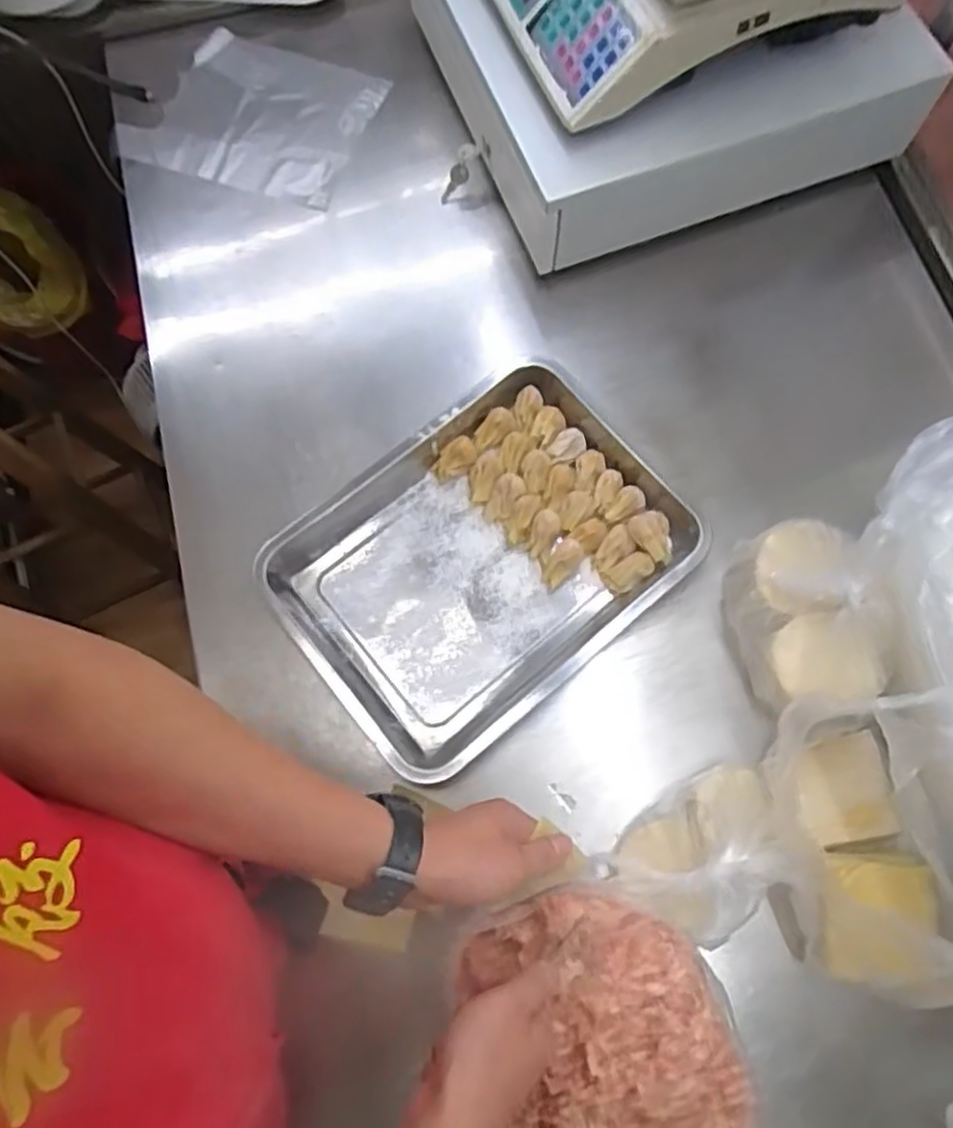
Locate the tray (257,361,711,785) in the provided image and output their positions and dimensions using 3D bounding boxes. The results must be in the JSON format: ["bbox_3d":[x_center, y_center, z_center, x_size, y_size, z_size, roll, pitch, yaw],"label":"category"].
[{"bbox_3d":[0.009,-0.005,0.662,0.347,0.042,0.256,-38,76,-9],"label":"tray"}]

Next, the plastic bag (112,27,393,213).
[{"bbox_3d":[-0.255,-0.513,0.853,0.254,0.035,0.201,23,79,11],"label":"plastic bag"}]

